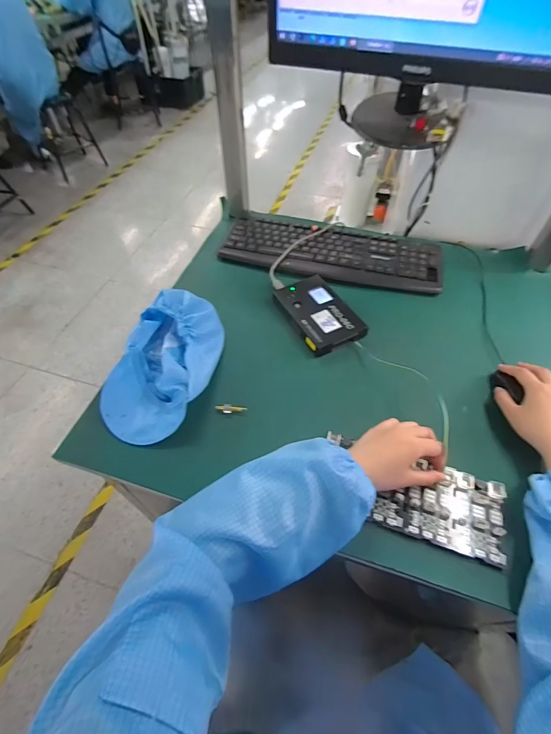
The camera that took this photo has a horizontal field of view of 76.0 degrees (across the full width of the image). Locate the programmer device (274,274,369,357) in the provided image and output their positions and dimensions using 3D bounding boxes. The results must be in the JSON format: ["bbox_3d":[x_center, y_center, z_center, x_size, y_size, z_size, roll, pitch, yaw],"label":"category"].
[{"bbox_3d":[0.075,-0.097,0.622,0.102,0.022,0.160,-23,57,-16],"label":"programmer device"}]

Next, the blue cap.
[{"bbox_3d":[-0.165,-0.013,0.547,0.142,0.049,0.260,8,54,6],"label":"blue cap"}]

